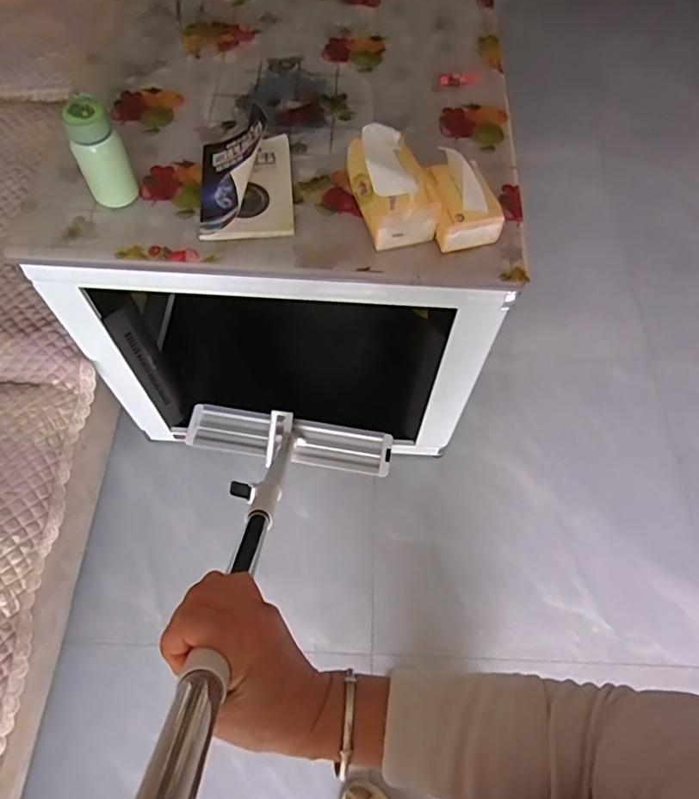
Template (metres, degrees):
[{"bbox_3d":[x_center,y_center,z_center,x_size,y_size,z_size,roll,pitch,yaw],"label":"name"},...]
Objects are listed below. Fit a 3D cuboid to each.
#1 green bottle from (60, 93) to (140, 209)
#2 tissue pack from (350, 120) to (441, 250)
[{"bbox_3d":[-0.368,-0.360,0.836,0.071,0.156,0.060,-26,66,-13],"label":"green bottle"},{"bbox_3d":[0.066,-0.334,0.840,0.110,0.165,0.172,-11,63,-6],"label":"tissue pack"}]

